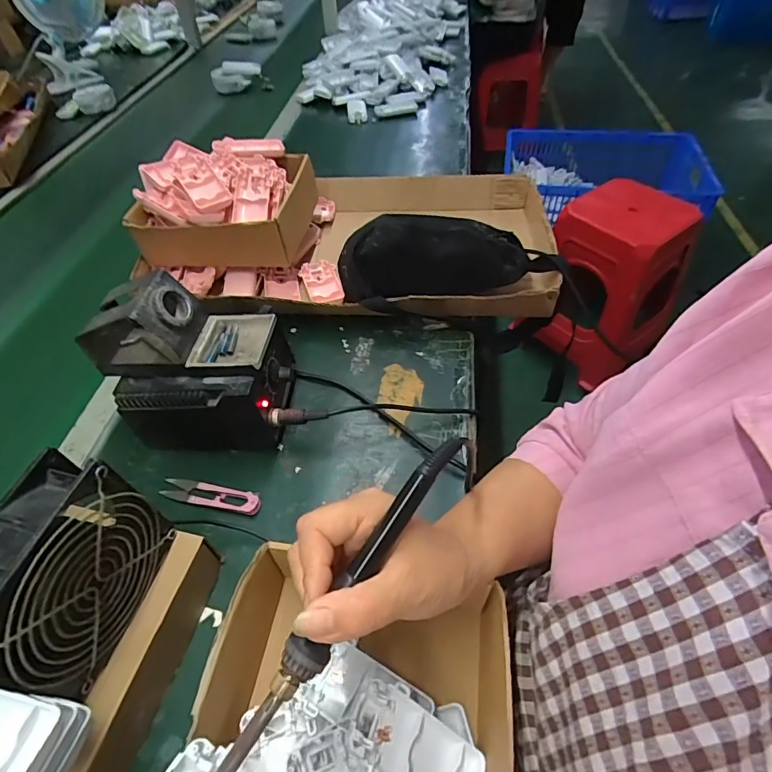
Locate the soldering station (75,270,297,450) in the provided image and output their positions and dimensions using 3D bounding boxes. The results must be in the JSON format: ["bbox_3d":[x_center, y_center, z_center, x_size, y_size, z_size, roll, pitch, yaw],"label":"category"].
[{"bbox_3d":[-0.190,-0.021,0.460,0.172,0.159,0.116,-4,50,0],"label":"soldering station"}]

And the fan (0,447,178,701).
[{"bbox_3d":[-0.204,0.120,0.294,0.043,0.114,0.118,10,51,12],"label":"fan"}]

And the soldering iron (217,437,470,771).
[{"bbox_3d":[-0.018,0.105,0.237,0.018,0.013,0.199,29,72,25],"label":"soldering iron"}]

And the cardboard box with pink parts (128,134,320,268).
[{"bbox_3d":[-0.221,-0.257,0.647,0.210,0.100,0.192,3,50,6],"label":"cardboard box with pink parts"}]

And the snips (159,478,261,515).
[{"bbox_3d":[-0.170,0.105,0.449,0.103,0.012,0.023,9,51,10],"label":"snips"}]

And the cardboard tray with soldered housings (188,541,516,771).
[{"bbox_3d":[-0.019,0.219,0.305,0.201,0.072,0.183,8,50,10],"label":"cardboard tray with soldered housings"}]

